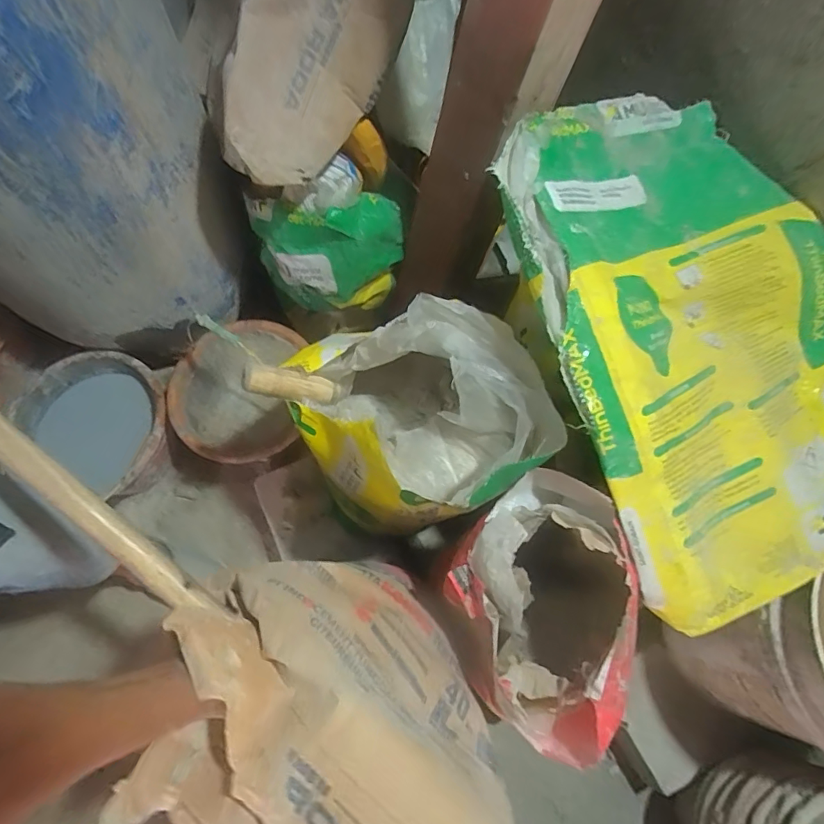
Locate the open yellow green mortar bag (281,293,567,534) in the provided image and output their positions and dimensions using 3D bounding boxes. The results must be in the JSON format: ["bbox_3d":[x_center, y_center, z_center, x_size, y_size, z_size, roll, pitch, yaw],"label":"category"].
[{"bbox_3d":[0.003,0.004,0.614,0.270,0.244,0.257,-22,72,-8],"label":"open yellow green mortar bag"}]

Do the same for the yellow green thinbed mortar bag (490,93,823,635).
[{"bbox_3d":[0.346,-0.093,0.581,0.424,0.075,0.597,-25,91,-22],"label":"yellow green thinbed mortar bag"}]

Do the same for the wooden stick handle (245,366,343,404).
[{"bbox_3d":[-0.139,-0.030,0.593,0.117,0.024,0.027,9,67,-33],"label":"wooden stick handle"}]

